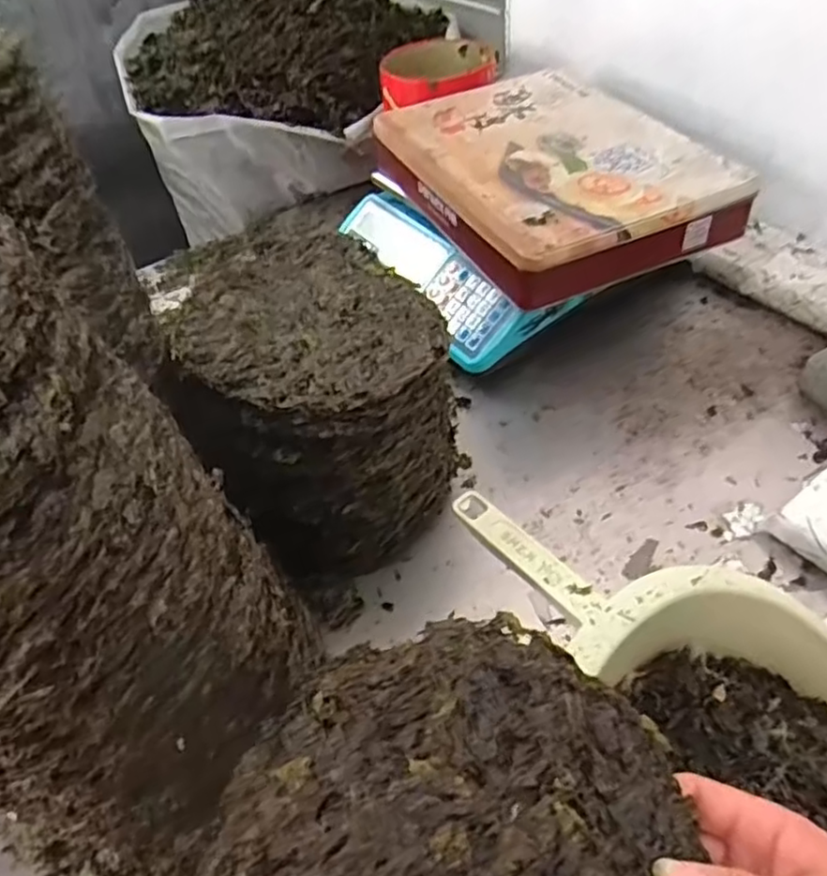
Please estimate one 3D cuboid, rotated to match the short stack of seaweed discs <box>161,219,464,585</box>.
[{"bbox_3d":[-0.065,-0.028,0.579,0.190,0.194,0.190,-36,52,-27],"label":"short stack of seaweed discs"}]

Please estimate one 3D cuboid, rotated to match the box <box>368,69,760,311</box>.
[{"bbox_3d":[0.150,-0.306,0.782,0.288,0.068,0.387,-21,46,-14],"label":"box"}]

